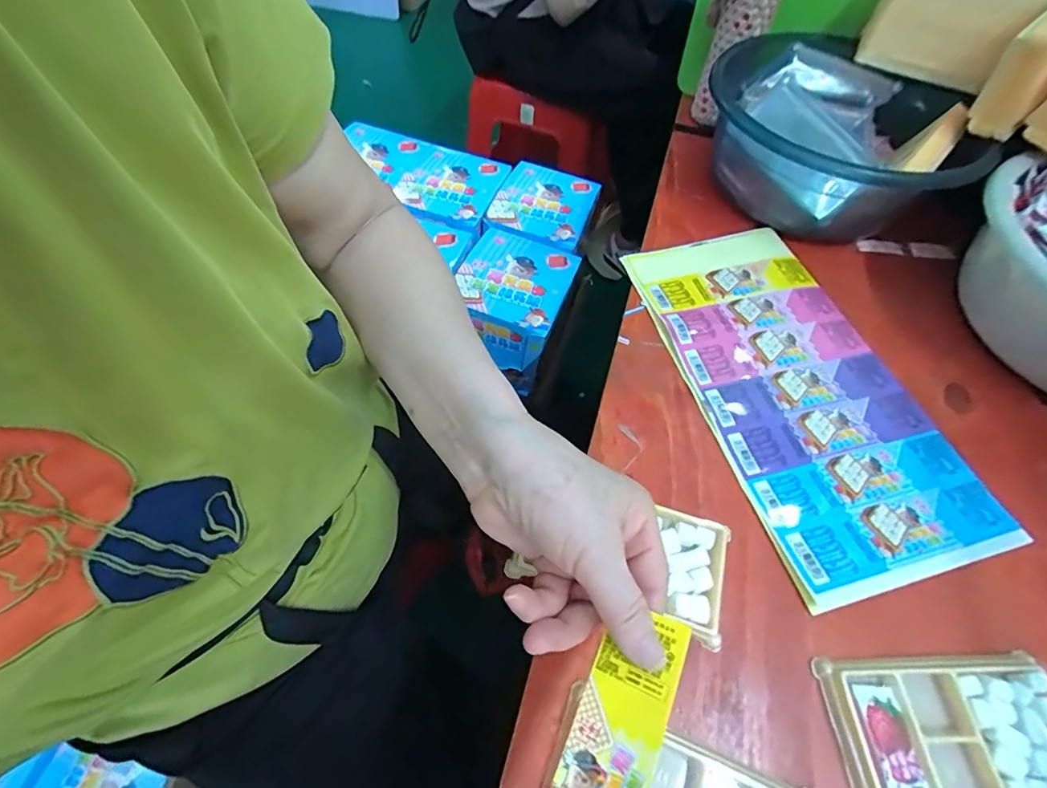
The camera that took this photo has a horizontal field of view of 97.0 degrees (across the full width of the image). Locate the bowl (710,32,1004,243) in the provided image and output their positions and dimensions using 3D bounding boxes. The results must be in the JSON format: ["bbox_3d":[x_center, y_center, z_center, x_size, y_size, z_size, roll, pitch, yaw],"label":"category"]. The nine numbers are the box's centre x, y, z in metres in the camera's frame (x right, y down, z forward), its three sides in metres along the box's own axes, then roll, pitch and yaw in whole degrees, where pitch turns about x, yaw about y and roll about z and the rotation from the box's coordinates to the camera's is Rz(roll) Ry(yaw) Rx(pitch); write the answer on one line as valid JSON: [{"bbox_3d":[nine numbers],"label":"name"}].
[{"bbox_3d":[0.313,-0.263,0.483,0.252,0.099,0.244,17,60,8],"label":"bowl"}]

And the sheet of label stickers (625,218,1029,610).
[{"bbox_3d":[0.222,-0.017,0.387,0.169,0.011,0.331,-12,60,-9],"label":"sheet of label stickers"}]

